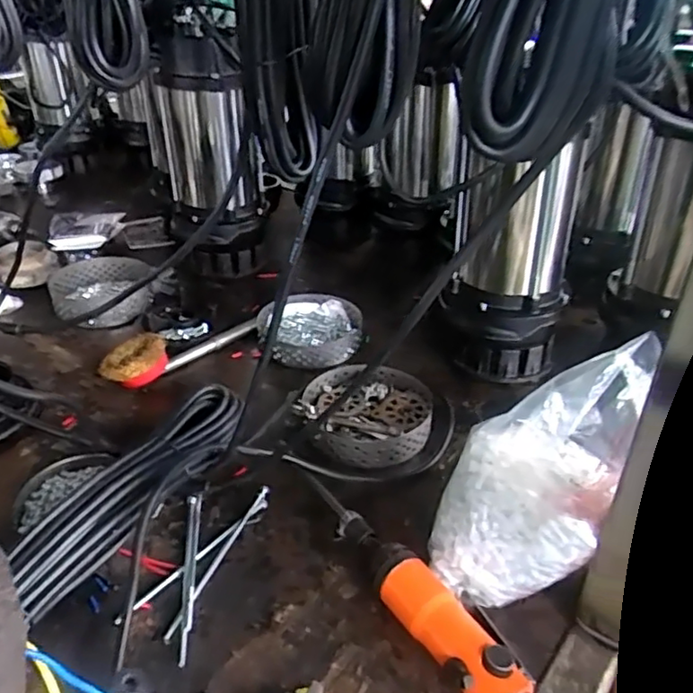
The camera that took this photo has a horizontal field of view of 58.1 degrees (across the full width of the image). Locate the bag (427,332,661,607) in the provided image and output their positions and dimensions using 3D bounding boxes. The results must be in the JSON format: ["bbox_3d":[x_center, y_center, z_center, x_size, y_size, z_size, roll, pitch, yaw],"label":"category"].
[{"bbox_3d":[0.152,0.090,0.471,0.229,0.081,0.117,-49,48,-8],"label":"bag"}]

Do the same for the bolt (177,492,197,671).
[{"bbox_3d":[-0.127,0.178,0.494,0.010,0.012,0.153,-5,33,-7],"label":"bolt"}]

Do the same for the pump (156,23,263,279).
[{"bbox_3d":[-0.194,-0.267,0.896,0.154,0.312,0.111,-8,33,-11],"label":"pump"}]

